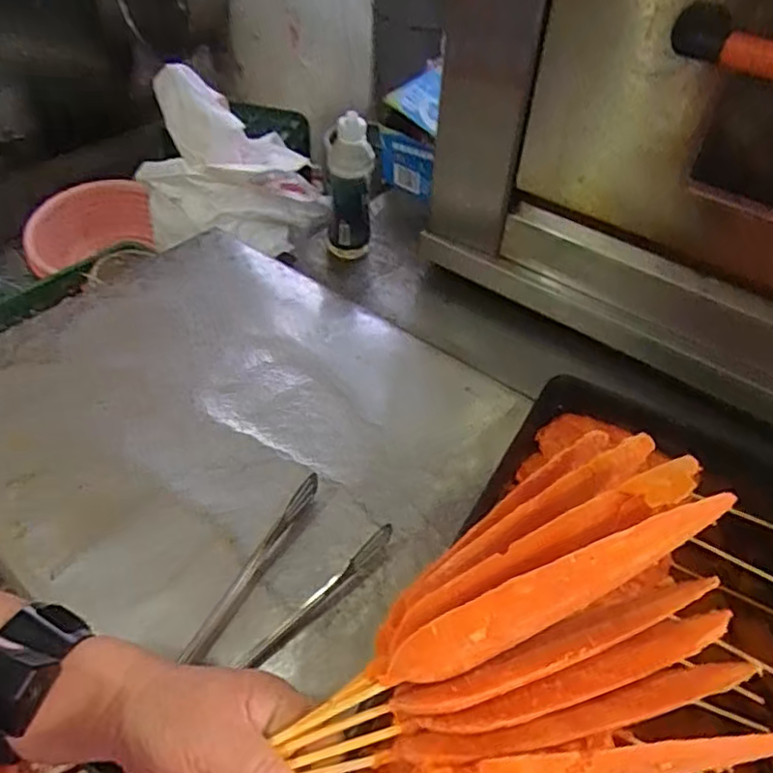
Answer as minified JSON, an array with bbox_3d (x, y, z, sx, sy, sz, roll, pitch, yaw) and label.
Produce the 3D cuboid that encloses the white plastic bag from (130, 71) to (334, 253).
[{"bbox_3d":[-0.289,-0.417,1.201,0.289,0.264,0.285,-28,54,-27],"label":"white plastic bag"}]

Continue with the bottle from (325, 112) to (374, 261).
[{"bbox_3d":[-0.060,-0.319,1.032,0.071,0.218,0.074,-1,44,-6],"label":"bottle"}]

